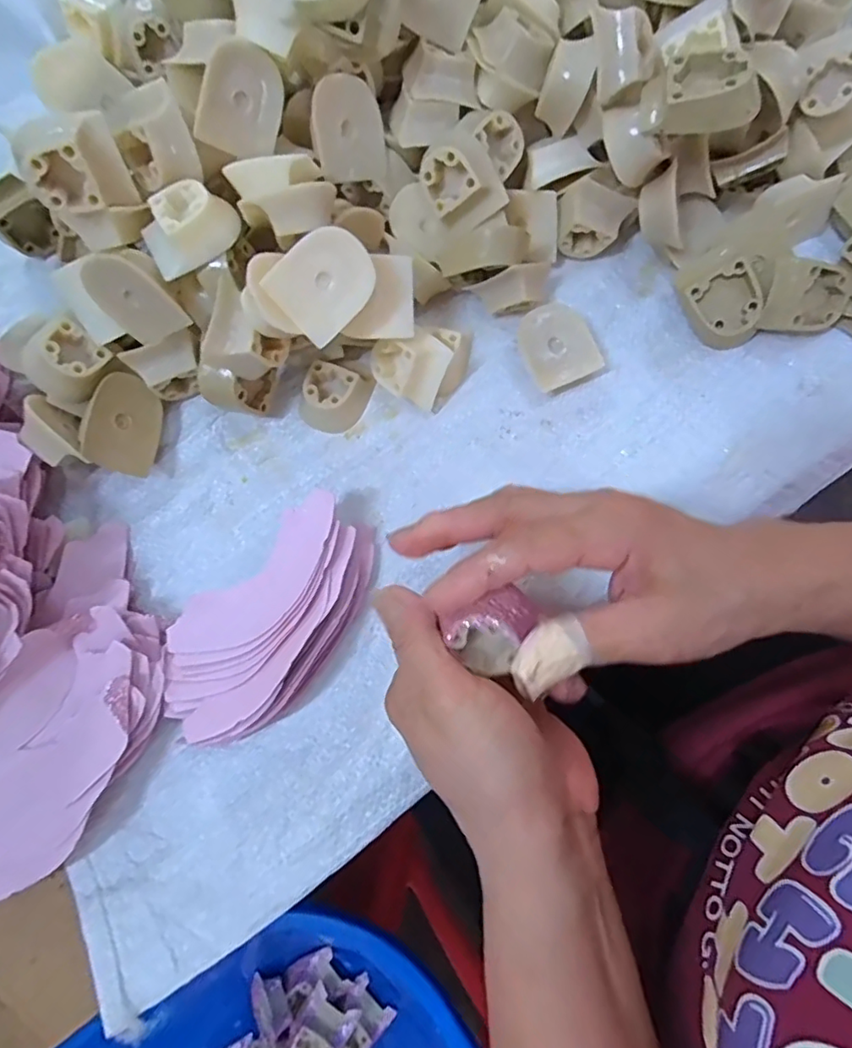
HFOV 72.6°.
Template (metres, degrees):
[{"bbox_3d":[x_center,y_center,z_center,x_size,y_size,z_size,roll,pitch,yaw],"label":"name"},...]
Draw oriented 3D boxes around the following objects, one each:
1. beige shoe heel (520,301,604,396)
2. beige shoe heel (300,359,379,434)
[{"bbox_3d":[0.079,-0.107,0.353,0.043,0.022,0.048,-24,77,-4],"label":"beige shoe heel"},{"bbox_3d":[-0.056,-0.078,0.358,0.038,0.019,0.038,20,78,6],"label":"beige shoe heel"}]

